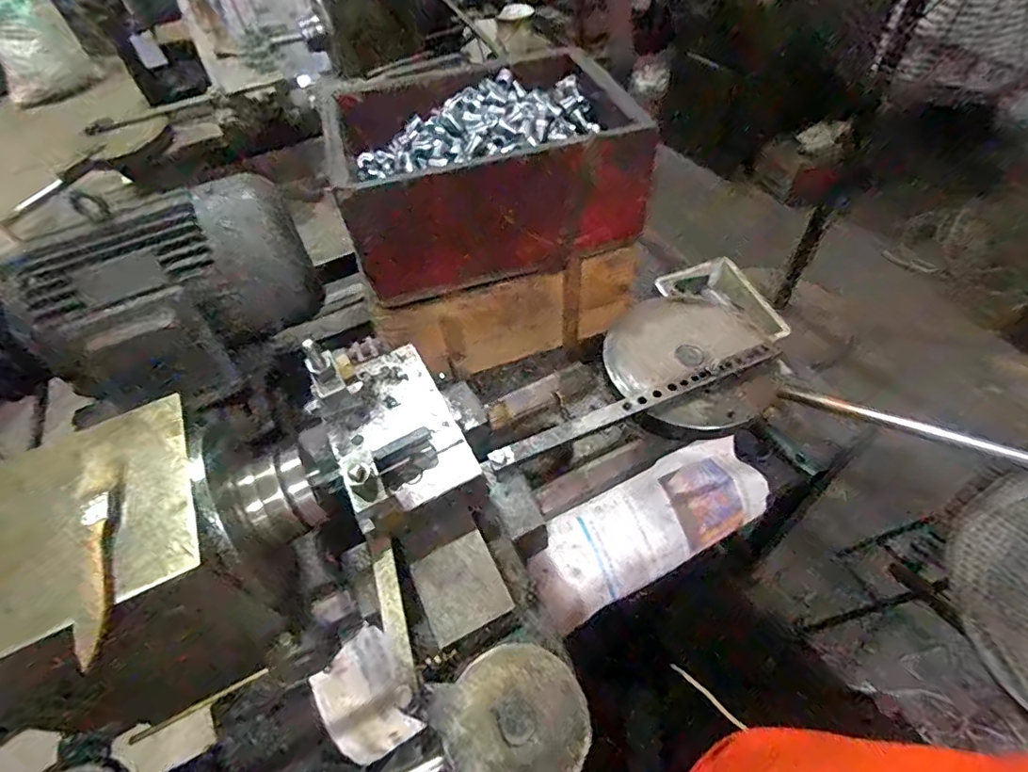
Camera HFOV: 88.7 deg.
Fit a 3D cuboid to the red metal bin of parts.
[{"bbox_3d":[-0.023,-0.262,0.660,0.334,0.144,0.226,-12,52,-4],"label":"red metal bin of parts"}]

